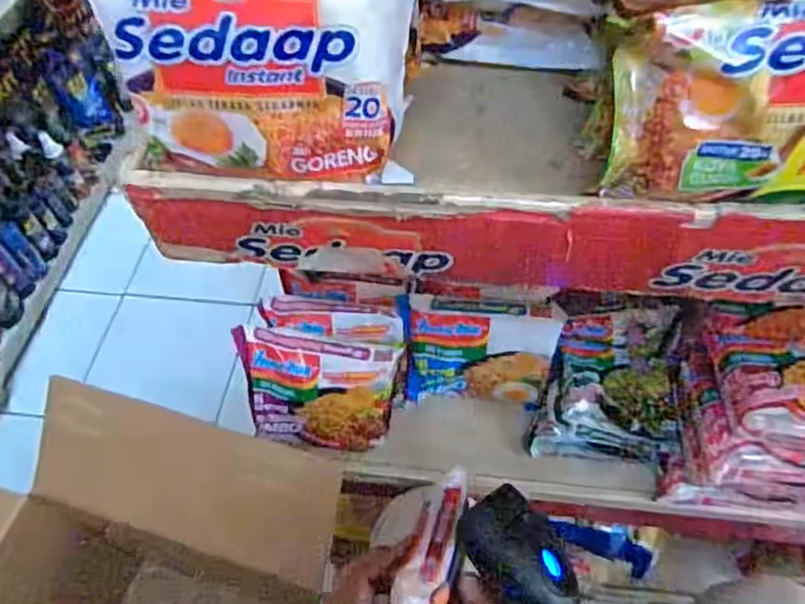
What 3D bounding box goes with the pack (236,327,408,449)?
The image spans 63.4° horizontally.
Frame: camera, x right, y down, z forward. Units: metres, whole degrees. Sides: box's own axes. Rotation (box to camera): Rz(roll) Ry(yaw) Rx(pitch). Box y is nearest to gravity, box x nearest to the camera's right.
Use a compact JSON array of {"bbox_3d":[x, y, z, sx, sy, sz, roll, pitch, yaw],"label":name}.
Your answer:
[{"bbox_3d":[-0.085,0.093,0.633,0.149,0.124,0.023,9,25,3],"label":"pack"}]

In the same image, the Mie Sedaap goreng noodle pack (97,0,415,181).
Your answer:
[{"bbox_3d":[-0.062,-0.113,0.310,0.134,0.104,0.037,0,38,1],"label":"Mie Sedaap goreng noodle pack"}]

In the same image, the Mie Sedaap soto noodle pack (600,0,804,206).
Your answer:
[{"bbox_3d":[0.164,-0.088,0.287,0.136,0.089,0.030,4,30,7],"label":"Mie Sedaap soto noodle pack"}]

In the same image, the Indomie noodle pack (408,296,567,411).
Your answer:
[{"bbox_3d":[0.079,0.054,0.659,0.145,0.125,0.023,6,29,7],"label":"Indomie noodle pack"}]

